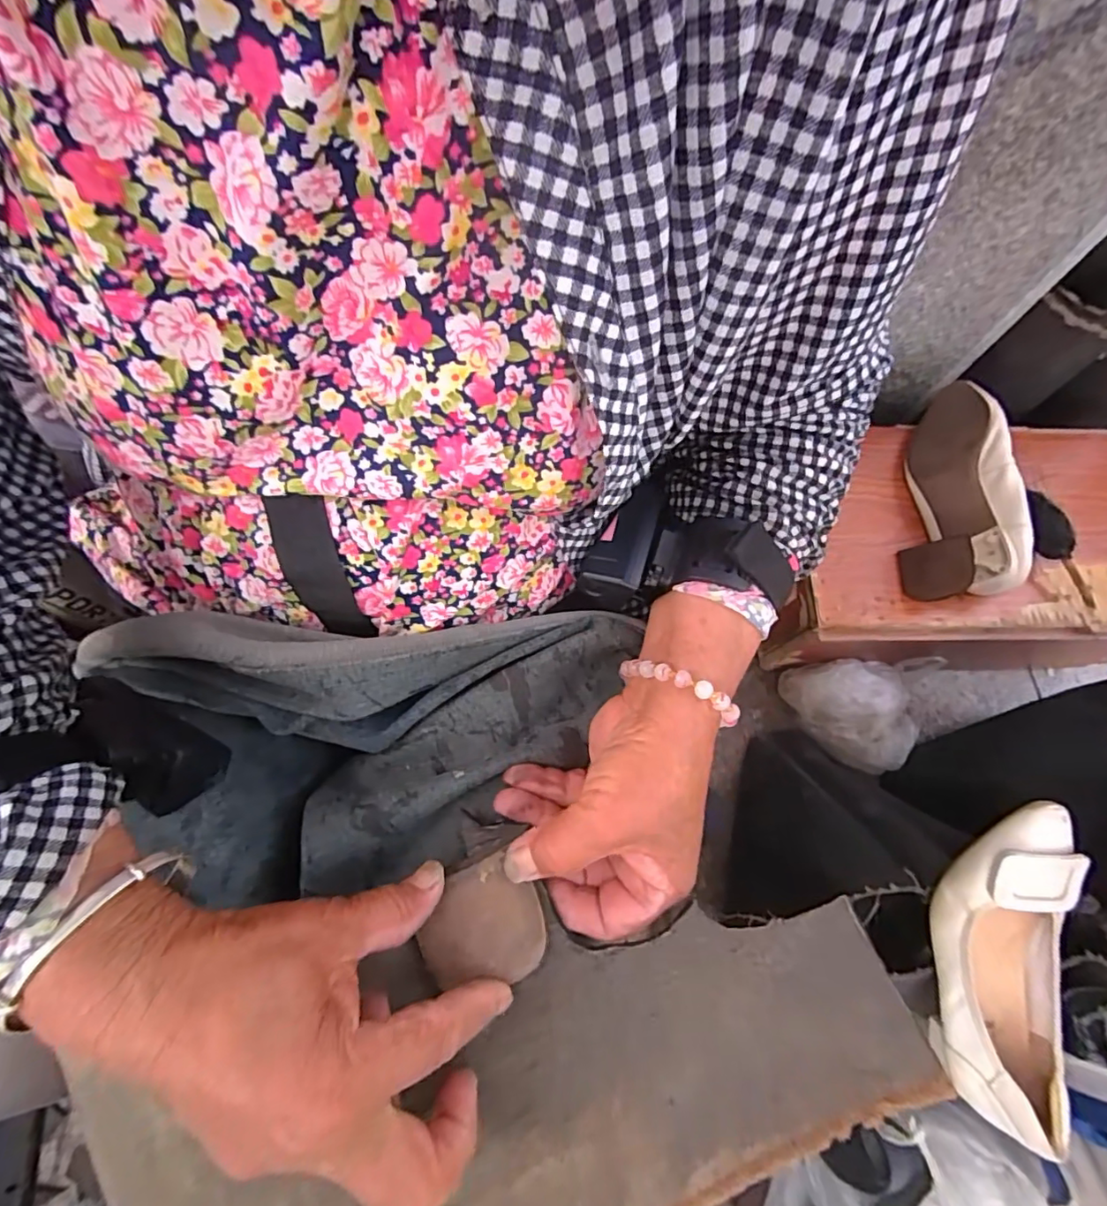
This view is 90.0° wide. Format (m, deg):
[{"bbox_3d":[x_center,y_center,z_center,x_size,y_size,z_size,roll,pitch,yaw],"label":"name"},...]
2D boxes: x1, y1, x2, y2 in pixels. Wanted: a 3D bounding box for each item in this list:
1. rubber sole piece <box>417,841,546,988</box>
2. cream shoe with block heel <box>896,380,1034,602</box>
[{"bbox_3d":[-0.033,0.143,0.246,0.054,0.006,0.048,-18,72,-7],"label":"rubber sole piece"},{"bbox_3d":[0.439,-0.121,0.591,0.099,0.078,0.249,12,71,3],"label":"cream shoe with block heel"}]

